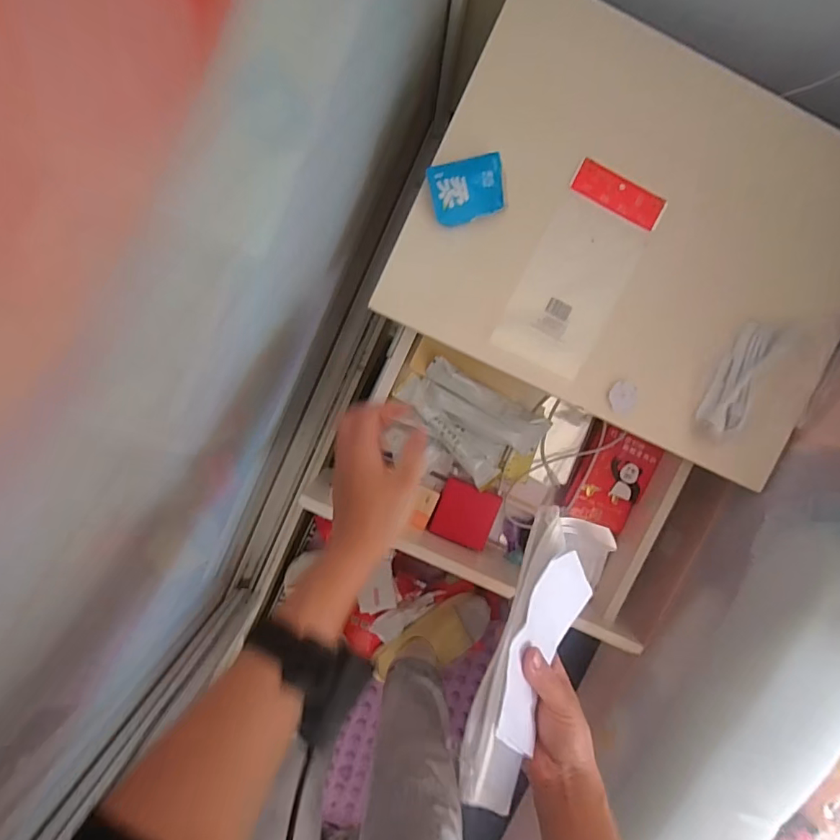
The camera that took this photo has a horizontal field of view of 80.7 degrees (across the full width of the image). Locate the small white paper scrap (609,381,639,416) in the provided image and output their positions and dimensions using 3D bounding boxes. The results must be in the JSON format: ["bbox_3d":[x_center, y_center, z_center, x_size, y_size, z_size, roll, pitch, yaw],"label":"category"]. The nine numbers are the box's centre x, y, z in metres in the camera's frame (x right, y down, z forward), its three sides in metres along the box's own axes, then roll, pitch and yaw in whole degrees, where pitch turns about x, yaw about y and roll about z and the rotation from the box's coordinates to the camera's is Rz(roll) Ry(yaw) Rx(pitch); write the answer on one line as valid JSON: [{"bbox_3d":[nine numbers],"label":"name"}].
[{"bbox_3d":[0.214,-0.023,0.519,0.028,0.004,0.033,15,94,-3],"label":"small white paper scrap"}]

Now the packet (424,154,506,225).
[{"bbox_3d":[0.046,-0.225,0.488,0.069,0.021,0.054,-13,95,-1],"label":"packet"}]

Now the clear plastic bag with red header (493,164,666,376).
[{"bbox_3d":[0.165,-0.153,0.513,0.099,0.008,0.204,26,94,-5],"label":"clear plastic bag with red header"}]

